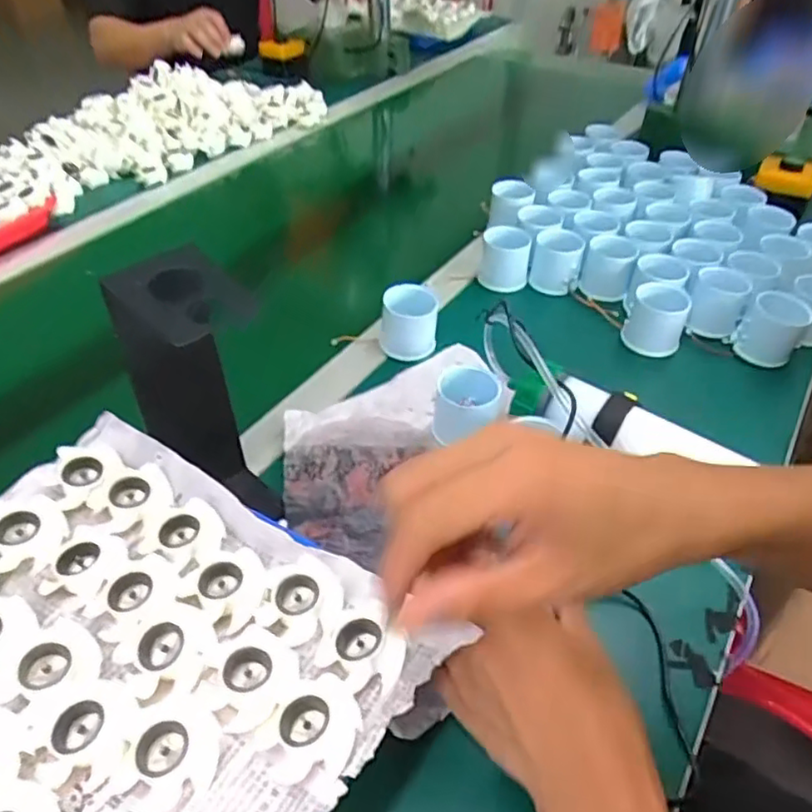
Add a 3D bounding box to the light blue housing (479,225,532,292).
[{"bbox_3d":[0.110,-0.165,0.703,0.054,0.053,0.051,7,44,8],"label":"light blue housing"}]

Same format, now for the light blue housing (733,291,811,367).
[{"bbox_3d":[0.352,-0.071,0.609,0.051,0.063,0.055,27,50,27],"label":"light blue housing"}]

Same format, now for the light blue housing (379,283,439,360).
[{"bbox_3d":[0.002,-0.083,0.610,0.055,0.057,0.053,-3,43,-3],"label":"light blue housing"}]

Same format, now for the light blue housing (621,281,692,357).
[{"bbox_3d":[0.244,-0.085,0.616,0.055,0.063,0.055,16,46,17],"label":"light blue housing"}]

